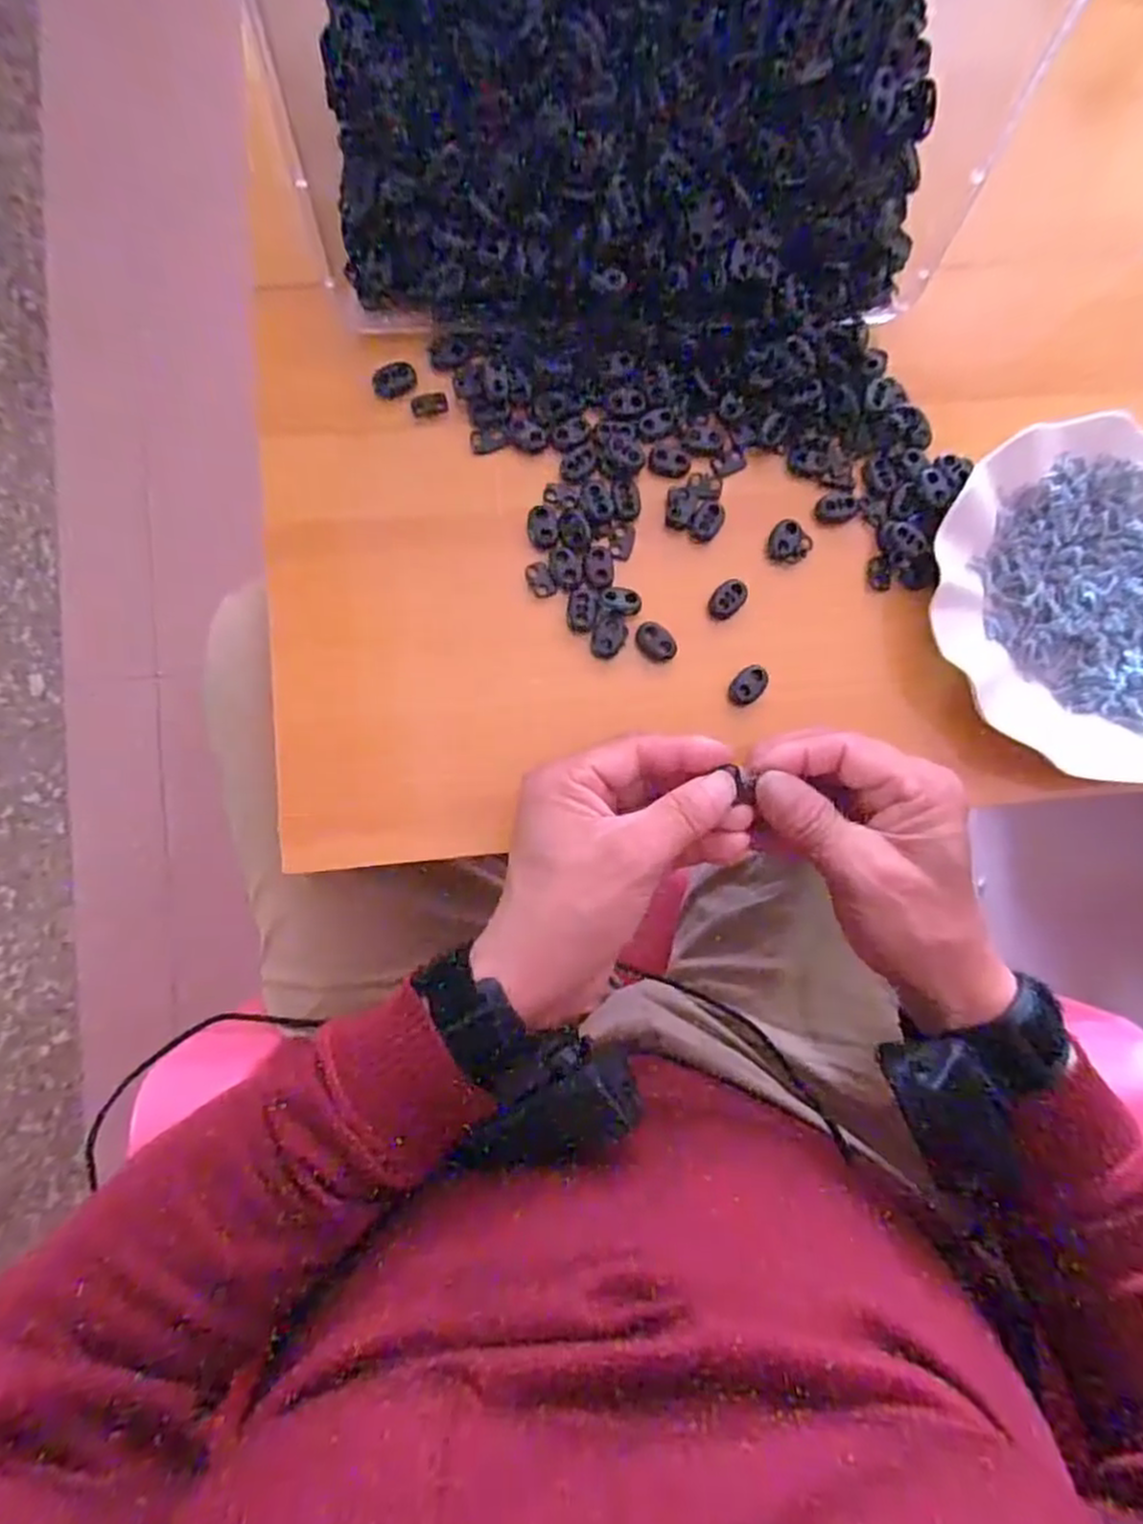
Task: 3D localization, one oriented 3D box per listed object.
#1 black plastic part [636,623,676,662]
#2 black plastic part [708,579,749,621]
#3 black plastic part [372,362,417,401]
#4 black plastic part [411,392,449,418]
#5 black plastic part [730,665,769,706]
[{"bbox_3d":[0.043,-0.061,0.367,0.021,0.004,0.015,34,82,0],"label":"black plastic part"},{"bbox_3d":[0.079,-0.083,0.370,0.015,0.007,0.022,41,82,1],"label":"black plastic part"},{"bbox_3d":[-0.090,-0.194,0.369,0.022,0.006,0.015,-23,86,-7],"label":"black plastic part"},{"bbox_3d":[-0.072,-0.181,0.369,0.017,0.004,0.010,-11,84,-6],"label":"black plastic part"},{"bbox_3d":[0.089,-0.039,0.366,0.015,0.008,0.020,41,82,1],"label":"black plastic part"}]

